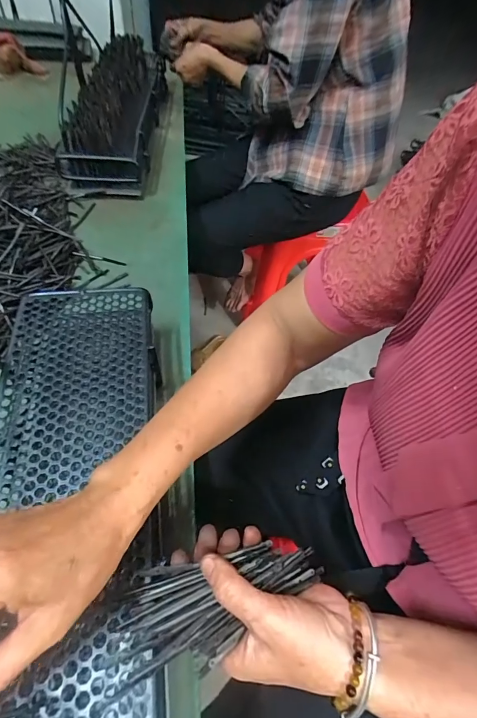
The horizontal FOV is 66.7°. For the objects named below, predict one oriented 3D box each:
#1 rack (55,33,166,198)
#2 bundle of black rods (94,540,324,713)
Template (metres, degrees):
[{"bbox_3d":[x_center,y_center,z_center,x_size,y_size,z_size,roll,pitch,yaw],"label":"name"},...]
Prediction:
[{"bbox_3d":[-0.271,-0.602,0.851,0.156,0.096,0.644,-1,57,-4],"label":"rack"},{"bbox_3d":[-0.016,0.165,0.250,0.151,0.024,0.063,-15,57,-14],"label":"bundle of black rods"}]

